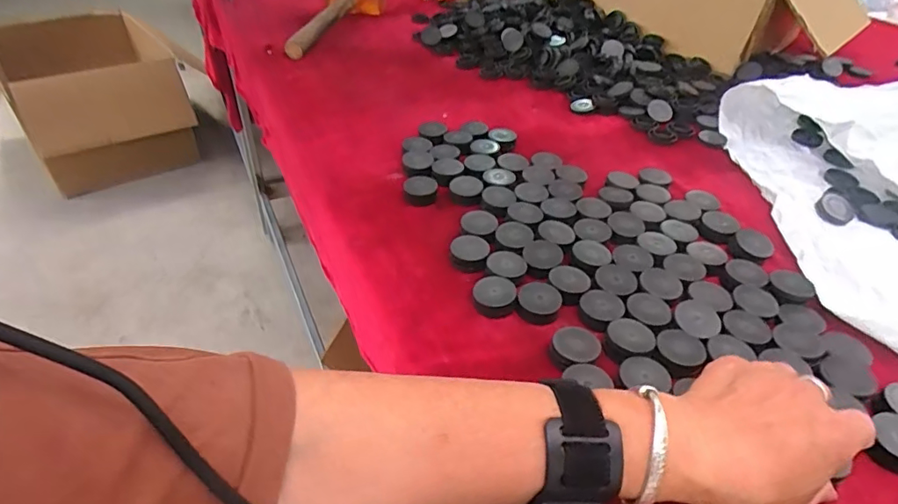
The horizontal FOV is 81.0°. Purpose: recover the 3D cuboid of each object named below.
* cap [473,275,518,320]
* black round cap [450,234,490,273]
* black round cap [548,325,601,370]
[{"bbox_3d":[0.035,0.034,0.401,0.032,0.010,0.034,3,40,-3],"label":"cap"},{"bbox_3d":[0.017,0.001,0.441,0.032,0.013,0.037,13,41,8],"label":"black round cap"},{"bbox_3d":[0.087,0.068,0.367,0.034,0.012,0.034,3,40,-3],"label":"black round cap"}]

